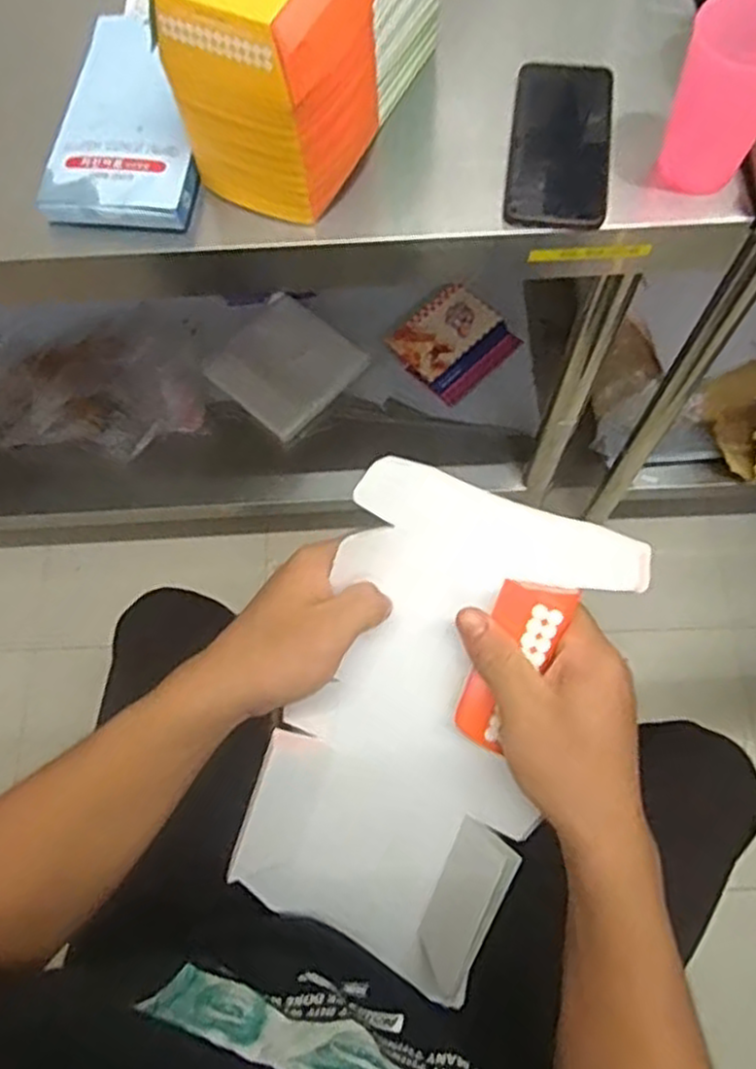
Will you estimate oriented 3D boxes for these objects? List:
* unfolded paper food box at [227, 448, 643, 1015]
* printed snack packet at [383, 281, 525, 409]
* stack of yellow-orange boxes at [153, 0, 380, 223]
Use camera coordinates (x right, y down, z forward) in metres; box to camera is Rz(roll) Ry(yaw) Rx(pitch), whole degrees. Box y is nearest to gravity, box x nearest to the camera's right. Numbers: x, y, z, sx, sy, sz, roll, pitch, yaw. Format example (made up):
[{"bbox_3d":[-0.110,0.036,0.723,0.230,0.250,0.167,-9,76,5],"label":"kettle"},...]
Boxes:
[{"bbox_3d":[0.023,0.122,0.433,0.160,0.054,0.303,20,106,10],"label":"unfolded paper food box"},{"bbox_3d":[0.128,-0.322,1.239,0.177,0.026,0.158,-42,89,-9],"label":"printed snack packet"},{"bbox_3d":[-0.075,-0.329,0.539,0.121,0.163,0.105,26,73,12],"label":"stack of yellow-orange boxes"}]

